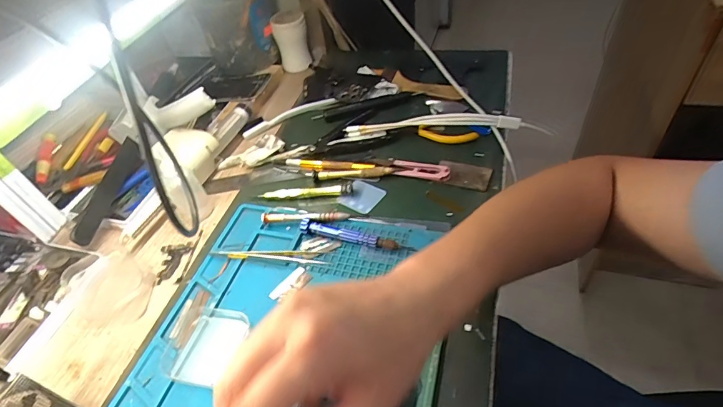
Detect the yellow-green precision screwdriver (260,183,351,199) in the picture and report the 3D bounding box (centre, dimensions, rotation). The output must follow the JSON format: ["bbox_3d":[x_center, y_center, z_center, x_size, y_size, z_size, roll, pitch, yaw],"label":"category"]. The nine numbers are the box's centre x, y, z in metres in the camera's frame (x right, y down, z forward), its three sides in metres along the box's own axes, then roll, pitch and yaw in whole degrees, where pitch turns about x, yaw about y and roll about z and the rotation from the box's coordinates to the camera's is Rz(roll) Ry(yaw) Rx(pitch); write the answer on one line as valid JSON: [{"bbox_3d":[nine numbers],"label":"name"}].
[{"bbox_3d":[-0.063,-0.013,0.456,0.105,0.011,0.012,-4,47,4],"label":"yellow-green precision screwdriver"}]

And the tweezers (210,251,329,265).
[{"bbox_3d":[-0.094,0.053,0.410,0.123,0.012,0.015,0,47,8],"label":"tweezers"}]

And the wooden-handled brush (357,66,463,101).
[{"bbox_3d":[0.068,-0.180,0.592,0.171,0.015,0.023,29,57,31],"label":"wooden-handled brush"}]

